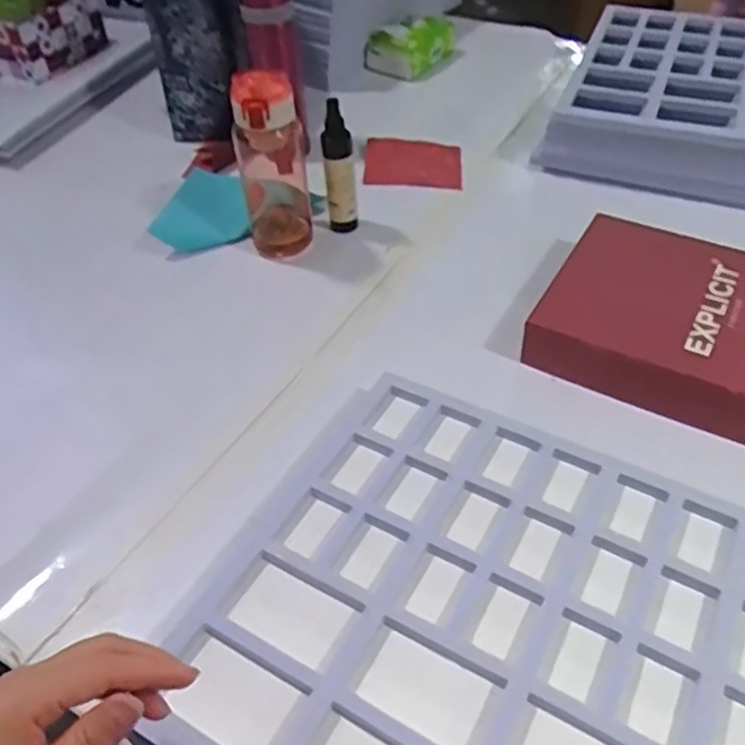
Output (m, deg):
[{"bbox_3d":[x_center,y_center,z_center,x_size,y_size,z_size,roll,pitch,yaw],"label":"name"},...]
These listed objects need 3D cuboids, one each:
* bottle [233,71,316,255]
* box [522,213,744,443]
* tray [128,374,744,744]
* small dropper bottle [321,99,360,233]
[{"bbox_3d":[-0.114,-0.240,0.790,0.071,0.197,0.087,-9,46,-6],"label":"bottle"},{"bbox_3d":[0.323,-0.045,0.695,0.313,0.060,0.221,21,51,22],"label":"box"},{"bbox_3d":[0.107,0.181,0.464,0.433,0.039,0.347,21,50,21],"label":"tray"},{"bbox_3d":[-0.038,-0.237,0.820,0.034,0.149,0.035,-7,46,-4],"label":"small dropper bottle"}]

